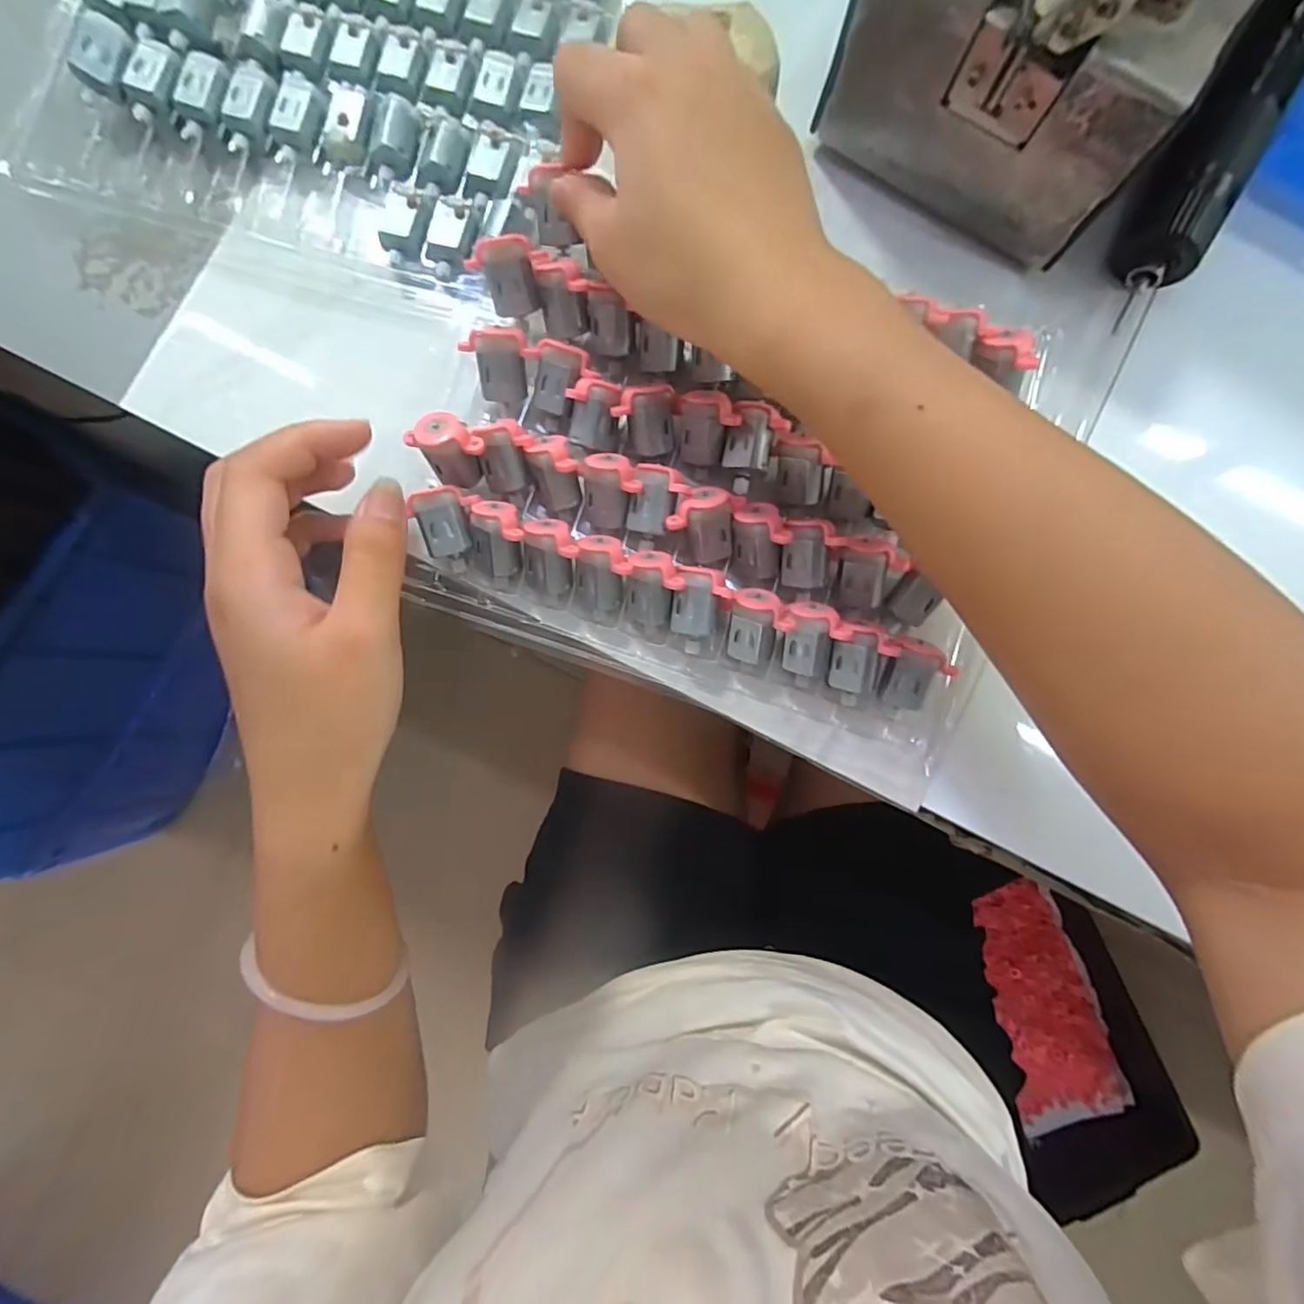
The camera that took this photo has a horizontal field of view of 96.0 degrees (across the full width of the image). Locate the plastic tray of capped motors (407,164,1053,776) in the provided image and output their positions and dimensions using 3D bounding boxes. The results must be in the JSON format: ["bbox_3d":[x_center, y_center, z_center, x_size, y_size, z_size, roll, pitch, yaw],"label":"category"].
[{"bbox_3d":[0.028,-0.074,0.246,0.229,0.028,0.176,17,89,-1],"label":"plastic tray of capped motors"}]

